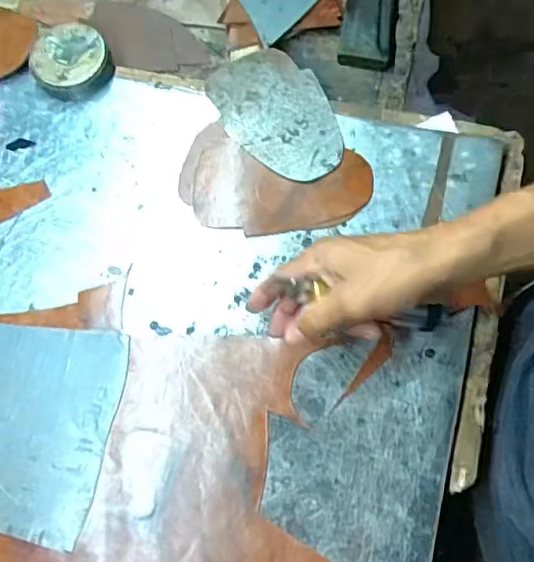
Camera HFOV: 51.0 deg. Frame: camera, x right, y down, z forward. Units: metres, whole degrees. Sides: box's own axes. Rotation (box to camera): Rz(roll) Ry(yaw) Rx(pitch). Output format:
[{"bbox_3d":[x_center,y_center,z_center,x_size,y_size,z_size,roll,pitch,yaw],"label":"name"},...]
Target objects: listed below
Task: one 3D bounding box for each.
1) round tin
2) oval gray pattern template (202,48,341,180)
[{"bbox_3d":[-0.197,-0.220,0.561,0.076,0.035,0.067,-25,69,-7],"label":"round tin"},{"bbox_3d":[0.009,-0.160,0.532,0.096,0.005,0.160,-26,67,-3],"label":"oval gray pattern template"}]

